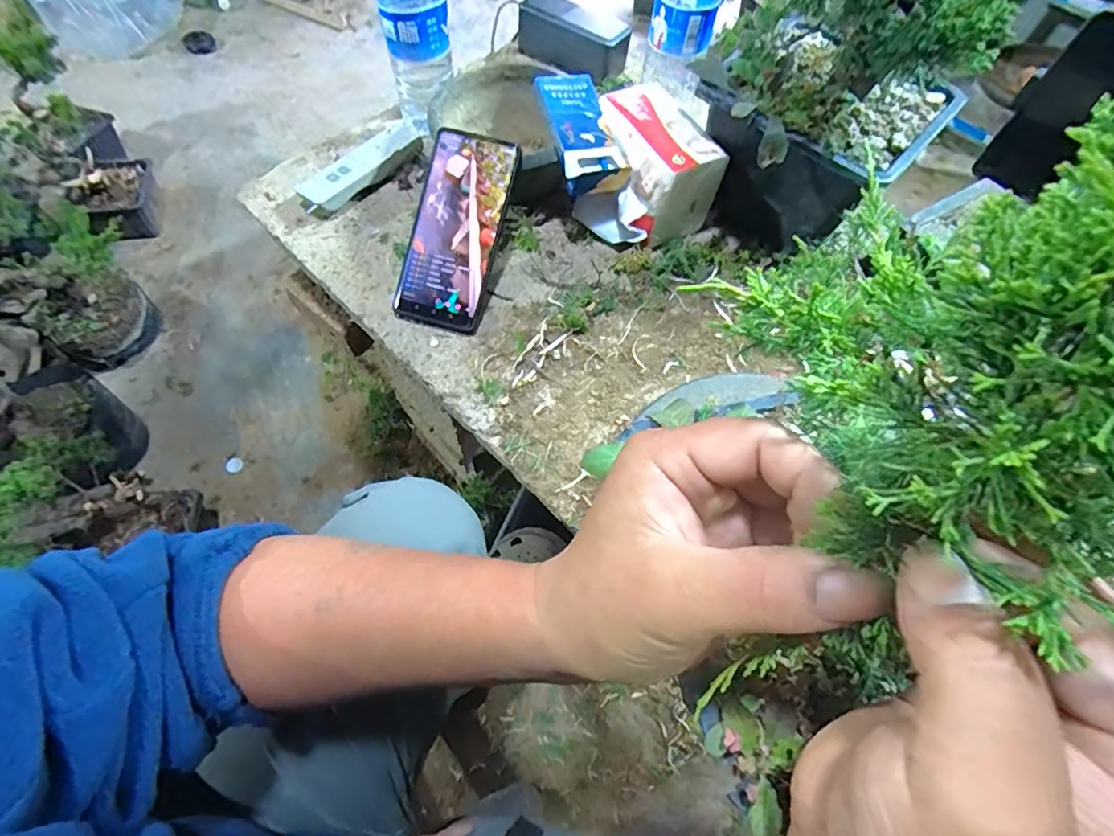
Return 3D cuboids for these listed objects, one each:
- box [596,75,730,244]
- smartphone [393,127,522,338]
[{"bbox_3d":[0.088,-0.239,0.508,0.085,0.076,0.127,-22,67,-12],"label":"box"},{"bbox_3d":[-0.089,-0.163,0.474,0.075,0.015,0.169,17,94,6],"label":"smartphone"}]

